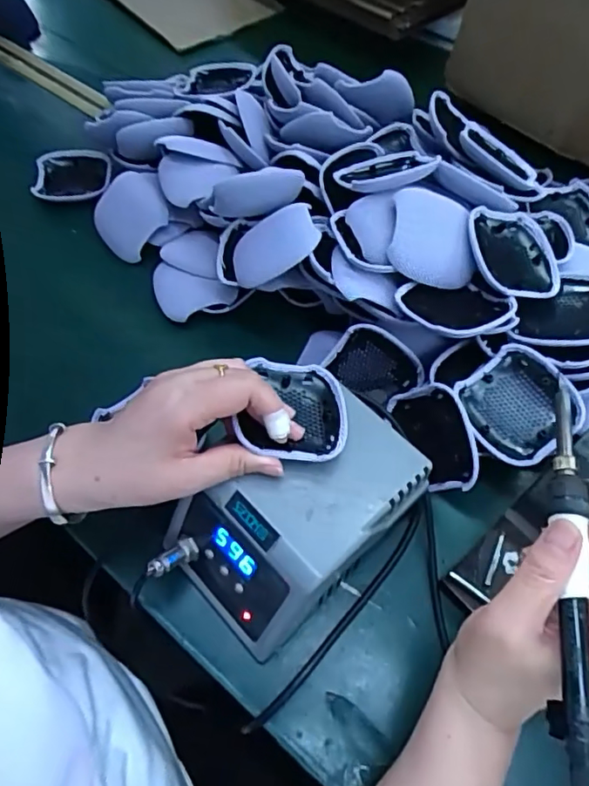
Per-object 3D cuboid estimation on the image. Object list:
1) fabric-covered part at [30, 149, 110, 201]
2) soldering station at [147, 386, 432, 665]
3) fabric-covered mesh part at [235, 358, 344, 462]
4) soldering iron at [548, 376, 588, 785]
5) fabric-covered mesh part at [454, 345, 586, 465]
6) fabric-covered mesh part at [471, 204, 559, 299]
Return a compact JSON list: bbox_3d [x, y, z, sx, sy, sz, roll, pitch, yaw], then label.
[{"bbox_3d":[-0.244,-0.239,0.611,0.079,0.013,0.077,-3,59,-3],"label":"fabric-covered part"},{"bbox_3d":[-0.003,0.082,0.391,0.115,0.092,0.165,39,65,20],"label":"soldering station"},{"bbox_3d":[0.000,0.008,0.371,0.070,0.035,0.077,3,59,1],"label":"fabric-covered mesh part"},{"bbox_3d":[0.138,0.088,0.277,0.017,0.014,0.200,8,67,3],"label":"soldering iron"},{"bbox_3d":[0.169,0.009,0.420,0.075,0.016,0.078,-43,68,6],"label":"fabric-covered mesh part"},{"bbox_3d":[0.174,-0.111,0.451,0.075,0.023,0.078,0,68,-22],"label":"fabric-covered mesh part"}]

